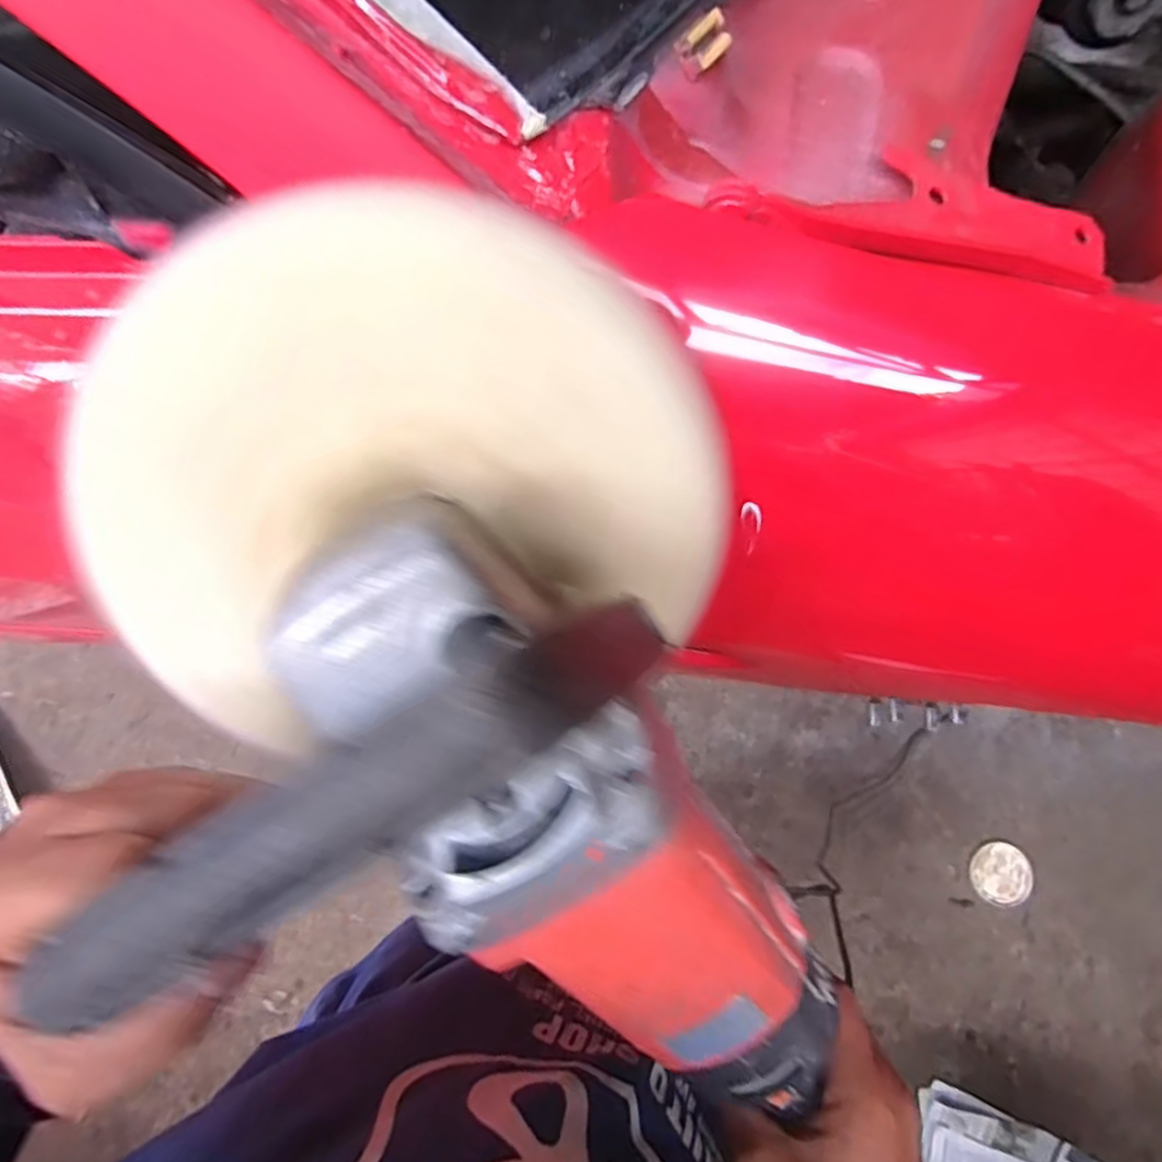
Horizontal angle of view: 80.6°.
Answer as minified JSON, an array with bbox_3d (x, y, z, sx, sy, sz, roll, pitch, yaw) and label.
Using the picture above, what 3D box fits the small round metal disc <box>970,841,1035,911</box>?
[{"bbox_3d":[0.769,0.536,1.248,0.109,0.013,0.109,0,77,0],"label":"small round metal disc"}]

